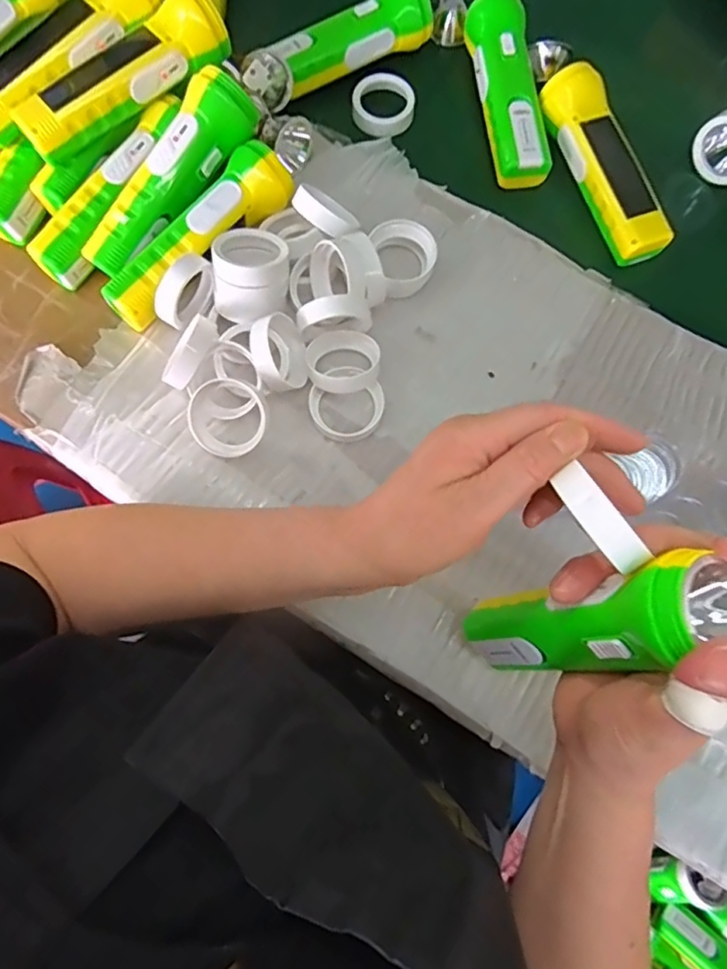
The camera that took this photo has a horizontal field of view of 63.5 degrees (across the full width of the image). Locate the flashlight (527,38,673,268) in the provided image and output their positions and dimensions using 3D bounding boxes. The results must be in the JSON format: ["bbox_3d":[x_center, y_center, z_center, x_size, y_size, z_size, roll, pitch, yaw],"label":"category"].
[{"bbox_3d":[0.180,-0.267,0.462,0.042,0.035,0.192,-21,77,-7],"label":"flashlight"}]

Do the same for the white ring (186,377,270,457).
[{"bbox_3d":[-0.095,-0.048,0.414,0.054,0.016,0.055,-2,99,-11],"label":"white ring"}]

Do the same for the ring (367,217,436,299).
[{"bbox_3d":[0.030,-0.173,0.448,0.044,0.031,0.050,-17,76,-6],"label":"ring"}]

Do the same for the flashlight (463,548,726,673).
[{"bbox_3d":[0.106,0.069,0.290,0.044,0.158,0.043,-13,78,-27],"label":"flashlight"}]

